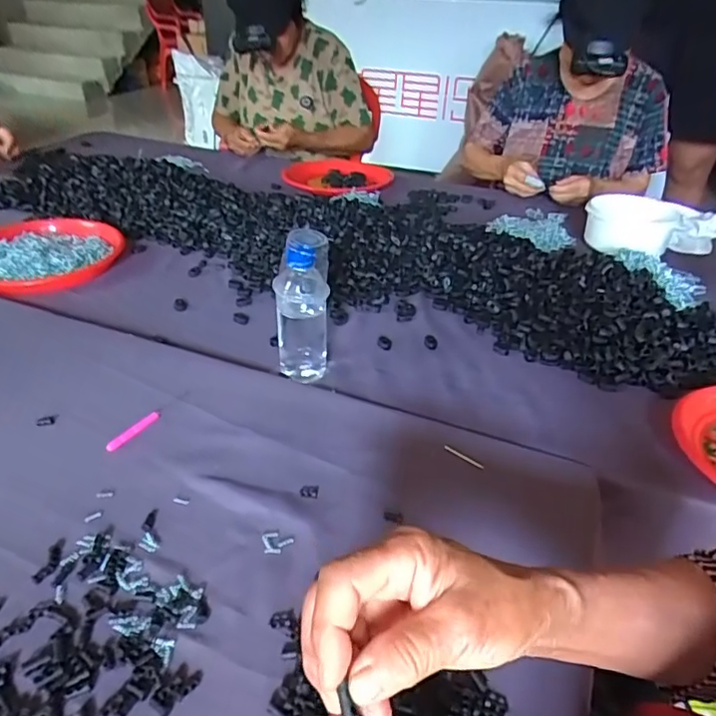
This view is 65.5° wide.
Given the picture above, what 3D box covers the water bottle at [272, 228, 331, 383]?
[{"bbox_3d":[-0.066,-0.066,0.665,0.064,0.179,0.072,-1,35,-7],"label":"water bottle"}]

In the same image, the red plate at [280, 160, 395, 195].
[{"bbox_3d":[-0.051,-0.438,1.346,0.260,0.037,0.278,2,34,-2],"label":"red plate"}]

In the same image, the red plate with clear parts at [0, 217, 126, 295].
[{"bbox_3d":[-0.516,-0.178,0.901,0.243,0.034,0.260,2,34,-2],"label":"red plate with clear parts"}]

